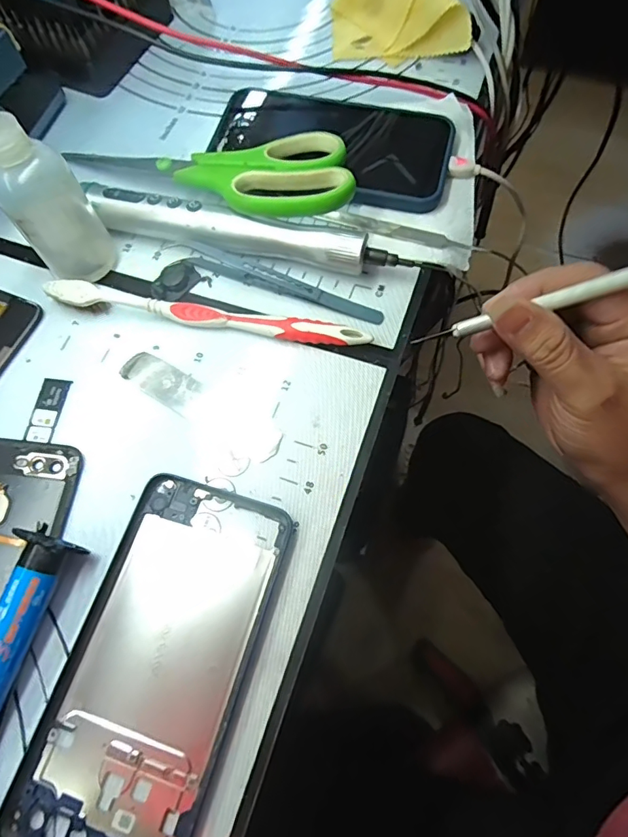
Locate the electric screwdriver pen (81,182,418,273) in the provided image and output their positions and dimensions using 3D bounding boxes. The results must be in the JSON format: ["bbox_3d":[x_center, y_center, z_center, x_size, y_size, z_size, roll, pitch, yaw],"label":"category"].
[{"bbox_3d":[-0.040,-0.103,0.273,0.182,0.023,0.021,12,70,6],"label":"electric screwdriver pen"}]

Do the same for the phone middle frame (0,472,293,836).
[{"bbox_3d":[-0.065,0.105,0.206,0.076,0.004,0.154,16,70,8],"label":"phone middle frame"}]

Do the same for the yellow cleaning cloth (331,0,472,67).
[{"bbox_3d":[0.060,-0.285,0.334,0.096,0.041,0.056,10,70,5],"label":"yellow cleaning cloth"}]

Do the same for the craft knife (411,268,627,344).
[{"bbox_3d":[0.113,-0.055,0.222,0.132,0.008,0.007,-15,67,21],"label":"craft knife"}]

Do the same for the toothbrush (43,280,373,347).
[{"bbox_3d":[-0.058,-0.056,0.261,0.174,0.015,0.012,9,70,5],"label":"toothbrush"}]

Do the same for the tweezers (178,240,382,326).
[{"bbox_3d":[-0.018,-0.077,0.270,0.117,0.011,0.010,19,71,9],"label":"tweezers"}]

